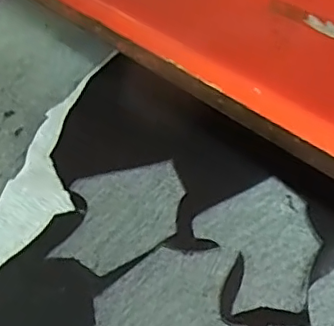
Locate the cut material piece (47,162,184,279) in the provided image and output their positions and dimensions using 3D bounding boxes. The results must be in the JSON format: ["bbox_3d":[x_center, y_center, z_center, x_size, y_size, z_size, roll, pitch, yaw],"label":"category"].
[{"bbox_3d":[-0.038,0.044,0.514,0.096,0.006,0.124,4,45,3],"label":"cut material piece"}]

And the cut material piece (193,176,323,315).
[{"bbox_3d":[0.085,0.068,0.491,0.101,0.006,0.120,-15,47,-16],"label":"cut material piece"}]

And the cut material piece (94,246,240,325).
[{"bbox_3d":[0.006,0.114,0.445,0.119,0.008,0.105,-14,47,-15],"label":"cut material piece"}]

